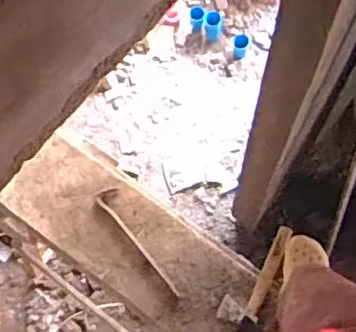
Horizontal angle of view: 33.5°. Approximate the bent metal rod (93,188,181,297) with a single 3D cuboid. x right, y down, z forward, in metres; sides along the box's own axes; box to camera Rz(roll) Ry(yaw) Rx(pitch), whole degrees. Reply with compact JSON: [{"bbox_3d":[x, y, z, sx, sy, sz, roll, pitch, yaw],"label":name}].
[{"bbox_3d":[-0.088,0.179,1.479,0.057,0.008,0.332,-39,75,-12],"label":"bent metal rod"}]

